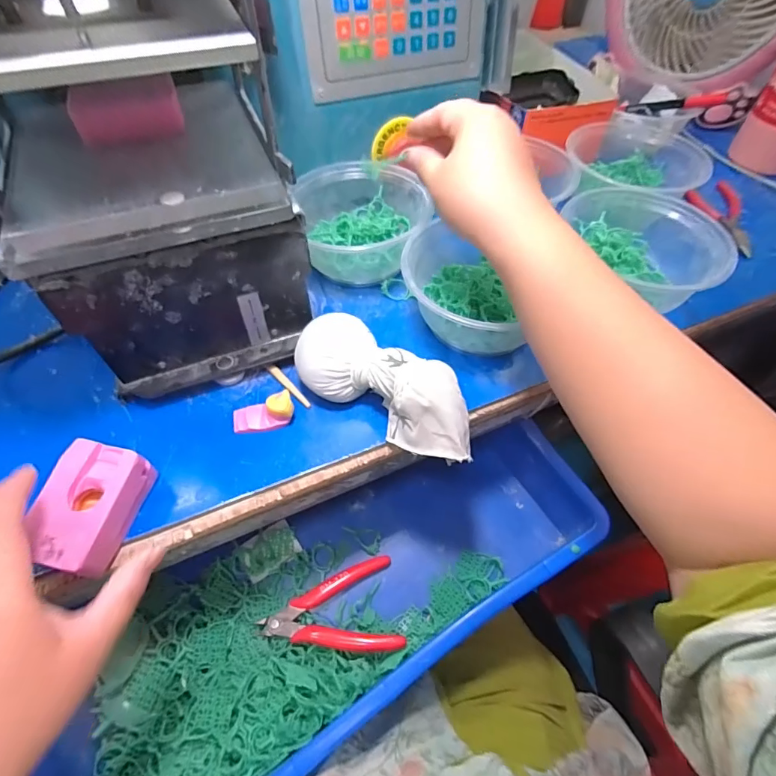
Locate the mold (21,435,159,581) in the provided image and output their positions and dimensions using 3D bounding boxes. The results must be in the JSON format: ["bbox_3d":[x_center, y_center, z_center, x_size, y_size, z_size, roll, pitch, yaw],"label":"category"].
[{"bbox_3d":[-0.182,0.073,0.268,0.046,0.032,0.071,7,55,4],"label":"mold"}]

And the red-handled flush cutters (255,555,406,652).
[{"bbox_3d":[-0.048,0.192,0.376,0.113,0.015,0.074,-11,55,-9],"label":"red-handled flush cutters"}]

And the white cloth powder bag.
[{"bbox_3d":[-0.001,-0.001,0.320,0.139,0.046,0.055,26,58,17],"label":"white cloth powder bag"}]

